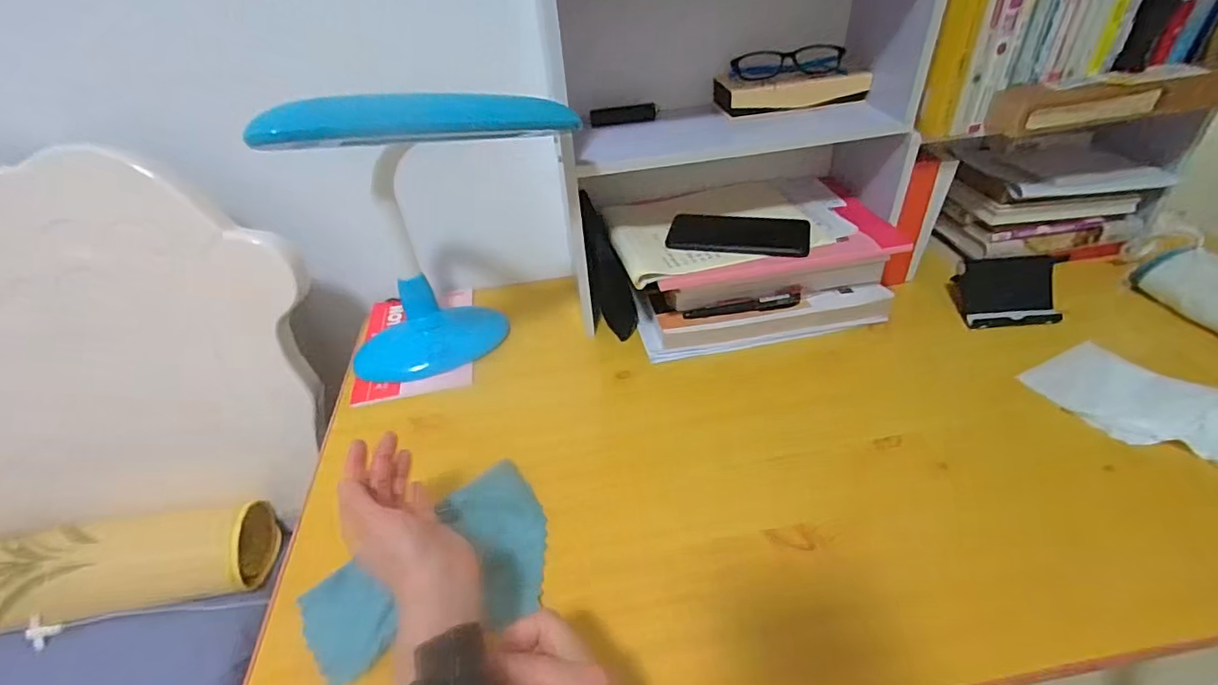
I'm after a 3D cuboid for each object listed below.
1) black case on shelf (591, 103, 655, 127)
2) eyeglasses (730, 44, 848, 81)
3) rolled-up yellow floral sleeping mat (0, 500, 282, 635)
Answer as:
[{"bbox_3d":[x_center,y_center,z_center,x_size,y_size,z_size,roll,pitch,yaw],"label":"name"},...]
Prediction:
[{"bbox_3d":[0.018,-0.277,0.667,0.079,0.018,0.019,-4,40,1],"label":"black case on shelf"},{"bbox_3d":[0.213,-0.331,0.647,0.130,0.031,0.028,0,40,6],"label":"eyeglasses"},{"bbox_3d":[-0.849,0.317,0.704,0.760,0.118,0.129,-7,40,-2],"label":"rolled-up yellow floral sleeping mat"}]

